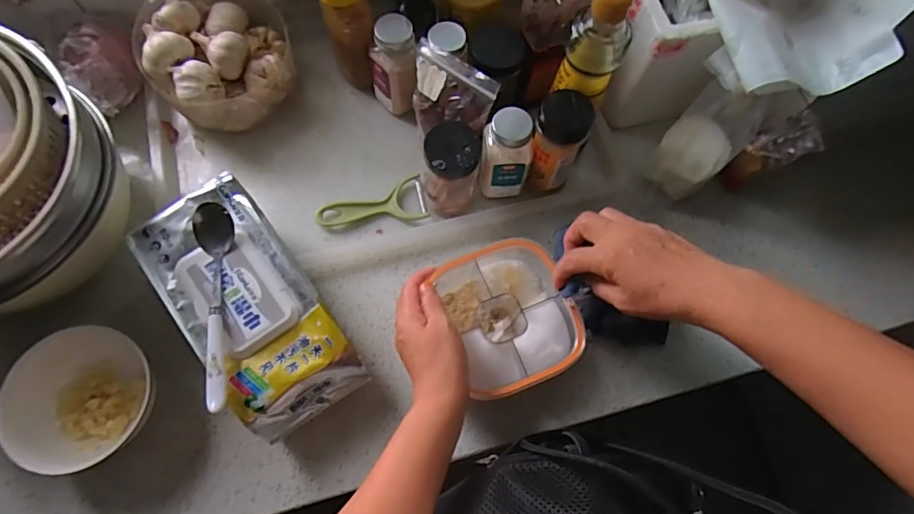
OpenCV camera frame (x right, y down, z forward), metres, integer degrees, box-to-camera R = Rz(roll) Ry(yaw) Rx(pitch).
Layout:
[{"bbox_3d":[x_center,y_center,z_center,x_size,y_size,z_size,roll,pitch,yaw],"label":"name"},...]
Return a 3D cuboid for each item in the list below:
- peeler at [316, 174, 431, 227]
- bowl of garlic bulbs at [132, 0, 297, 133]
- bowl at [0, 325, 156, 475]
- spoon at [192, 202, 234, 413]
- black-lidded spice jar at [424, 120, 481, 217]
[{"bbox_3d":[-0.099,-0.060,0.590,0.124,0.011,0.052,-10,71,-6],"label":"peeler"},{"bbox_3d":[-0.277,-0.235,0.604,0.155,0.108,0.158,1,70,-3],"label":"bowl of garlic bulbs"},{"bbox_3d":[-0.350,0.131,0.479,0.114,0.062,0.115,1,70,-2],"label":"bowl"},{"bbox_3d":[-0.208,0.039,0.444,0.034,0.027,0.178,-11,71,-7],"label":"spoon"},{"bbox_3d":[-0.006,-0.092,0.559,0.056,0.112,0.057,1,70,-2],"label":"black-lidded spice jar"}]

